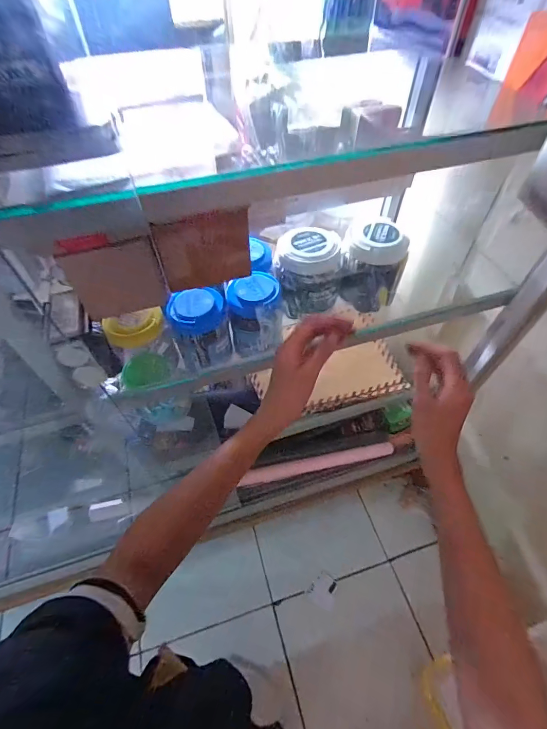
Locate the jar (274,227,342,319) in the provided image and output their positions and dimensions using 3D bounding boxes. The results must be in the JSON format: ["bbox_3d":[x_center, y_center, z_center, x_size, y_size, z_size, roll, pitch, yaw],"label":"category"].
[{"bbox_3d":[0.067,-0.177,0.694,0.129,0.121,0.110,2,54,2],"label":"jar"}]

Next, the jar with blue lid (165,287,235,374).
[{"bbox_3d":[-0.121,-0.052,0.610,0.097,0.123,0.089,-20,56,-14],"label":"jar with blue lid"}]

